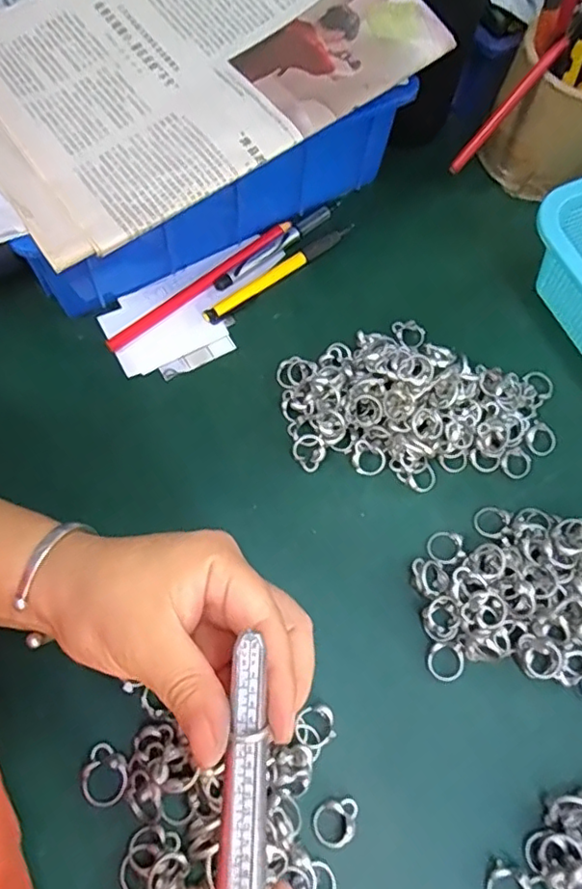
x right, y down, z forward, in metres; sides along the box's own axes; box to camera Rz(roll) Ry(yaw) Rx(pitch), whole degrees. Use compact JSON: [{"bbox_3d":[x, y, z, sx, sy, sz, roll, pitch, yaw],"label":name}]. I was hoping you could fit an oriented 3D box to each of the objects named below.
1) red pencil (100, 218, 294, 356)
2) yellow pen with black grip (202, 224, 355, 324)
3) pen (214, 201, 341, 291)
[{"bbox_3d":[-0.063,-0.116,0.418,0.163,0.008,0.011,-38,74,-18],"label":"red pencil"},{"bbox_3d":[-0.007,-0.128,0.429,0.135,0.006,0.013,-37,74,-18],"label":"yellow pen with black grip"},{"bbox_3d":[-0.008,-0.151,0.436,0.122,0.006,0.010,-41,75,-19],"label":"pen"}]

